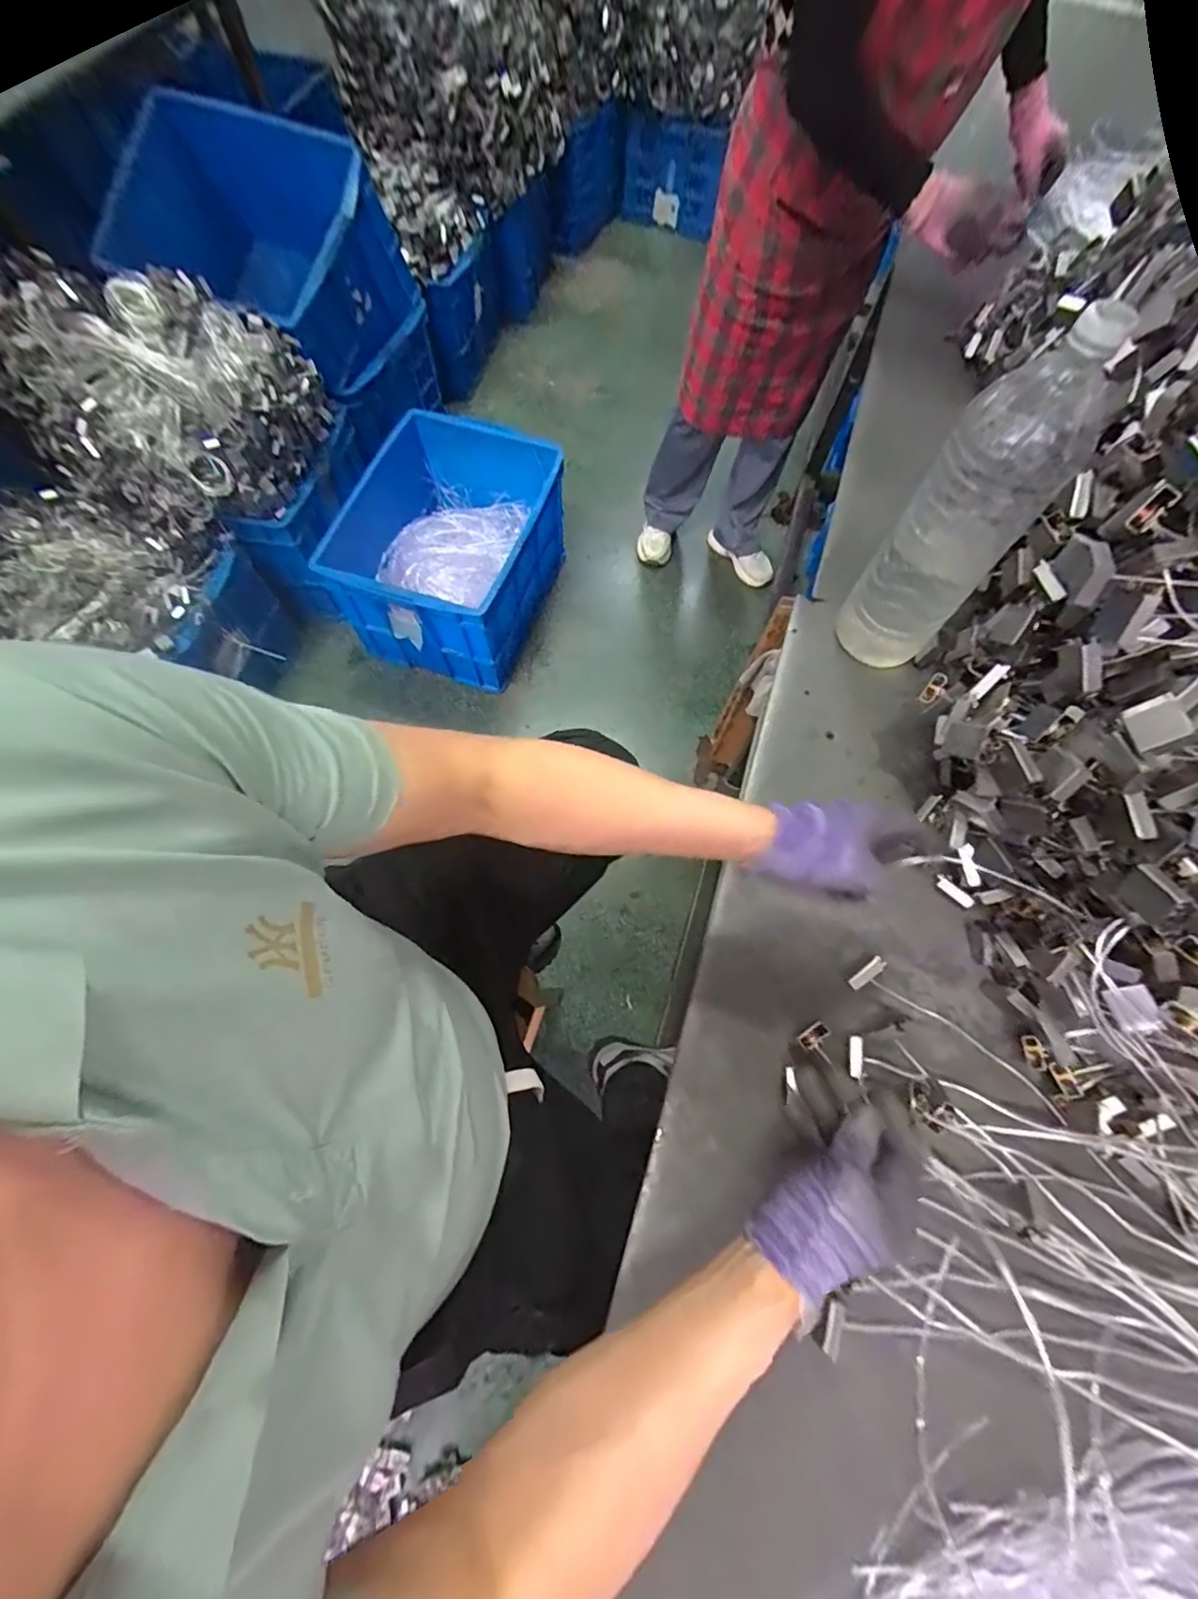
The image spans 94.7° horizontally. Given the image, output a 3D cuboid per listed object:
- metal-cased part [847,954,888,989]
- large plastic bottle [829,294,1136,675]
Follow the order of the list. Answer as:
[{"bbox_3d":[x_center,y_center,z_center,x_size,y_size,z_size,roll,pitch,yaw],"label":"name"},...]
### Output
[{"bbox_3d":[0.237,0.154,0.487,0.036,0.007,0.012,-43,75,4],"label":"metal-cased part"},{"bbox_3d":[0.334,-0.255,0.500,0.094,0.308,0.111,38,73,12],"label":"large plastic bottle"}]

